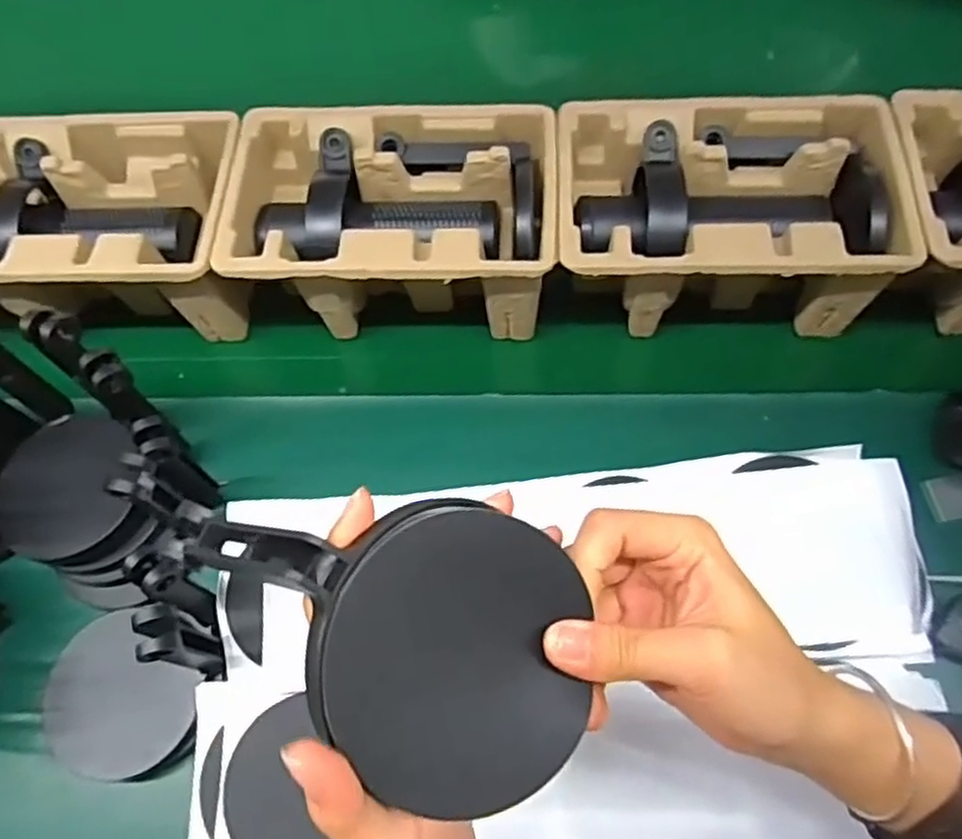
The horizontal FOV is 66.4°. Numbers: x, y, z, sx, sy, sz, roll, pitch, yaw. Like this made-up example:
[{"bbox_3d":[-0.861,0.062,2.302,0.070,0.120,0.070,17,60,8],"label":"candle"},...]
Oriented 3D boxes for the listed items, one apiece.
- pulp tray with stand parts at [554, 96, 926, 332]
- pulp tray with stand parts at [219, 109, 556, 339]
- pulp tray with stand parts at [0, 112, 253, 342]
[{"bbox_3d":[0.167,-0.144,0.527,0.223,0.096,0.142,3,67,3],"label":"pulp tray with stand parts"},{"bbox_3d":[-0.060,-0.144,0.544,0.223,0.097,0.145,3,67,3],"label":"pulp tray with stand parts"},{"bbox_3d":[-0.289,-0.145,0.557,0.226,0.096,0.143,1,67,2],"label":"pulp tray with stand parts"}]

